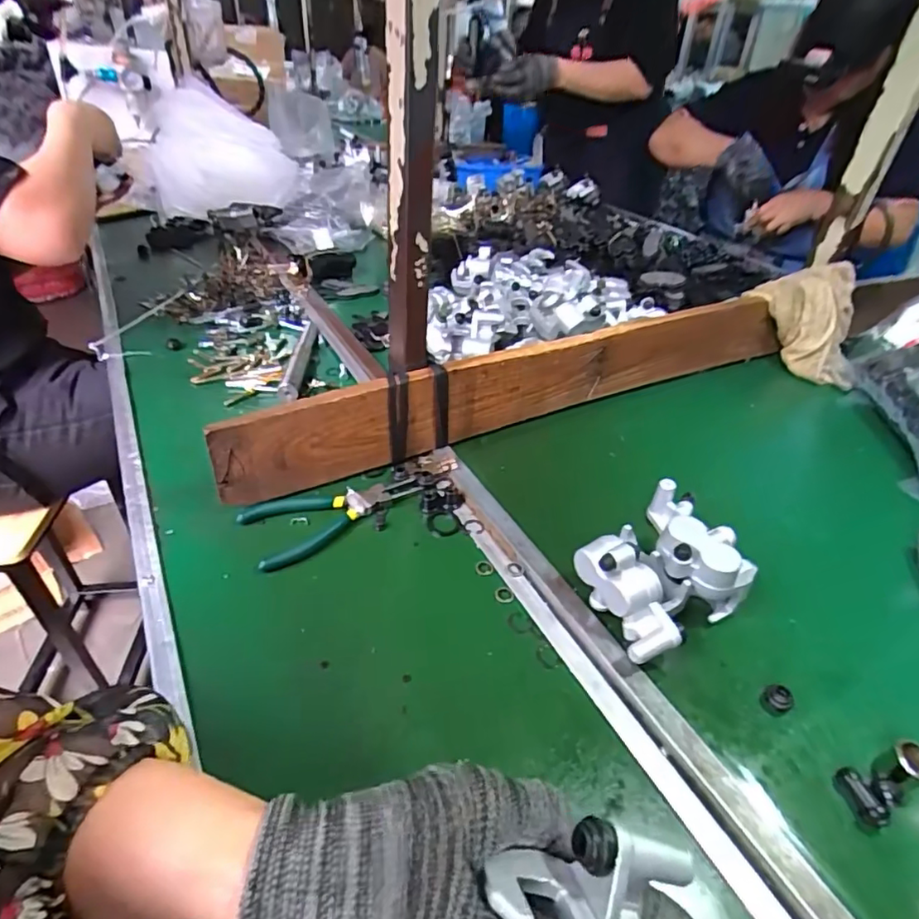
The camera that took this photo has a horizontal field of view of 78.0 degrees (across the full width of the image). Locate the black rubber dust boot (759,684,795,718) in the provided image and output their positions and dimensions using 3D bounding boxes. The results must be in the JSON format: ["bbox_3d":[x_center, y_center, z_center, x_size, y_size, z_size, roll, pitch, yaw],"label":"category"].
[{"bbox_3d":[0.226,0.171,0.404,0.019,0.012,0.018,2,38,-2],"label":"black rubber dust boot"}]

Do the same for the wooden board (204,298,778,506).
[{"bbox_3d":[0.101,-0.085,0.637,0.713,0.097,0.019,-18,43,-25],"label":"wooden board"}]

